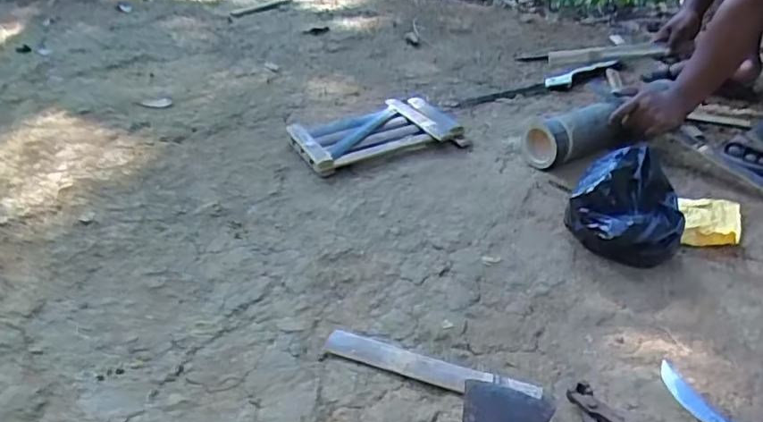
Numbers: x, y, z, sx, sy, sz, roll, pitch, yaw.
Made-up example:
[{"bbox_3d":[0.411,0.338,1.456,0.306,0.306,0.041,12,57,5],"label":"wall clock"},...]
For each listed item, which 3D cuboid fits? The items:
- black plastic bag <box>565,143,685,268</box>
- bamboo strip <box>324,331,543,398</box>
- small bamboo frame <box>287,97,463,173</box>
[{"bbox_3d":[0.377,0.000,0.853,0.159,0.141,0.176,11,37,22],"label":"black plastic bag"},{"bbox_3d":[0.058,0.195,0.691,0.270,0.012,0.040,9,36,20],"label":"bamboo strip"},{"bbox_3d":[-0.013,-0.178,1.239,0.355,0.035,0.239,-17,35,-17],"label":"small bamboo frame"}]

